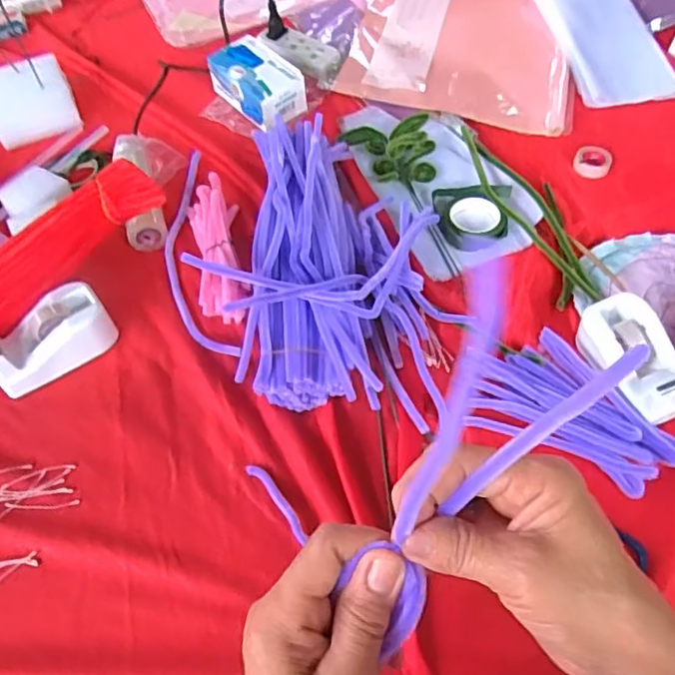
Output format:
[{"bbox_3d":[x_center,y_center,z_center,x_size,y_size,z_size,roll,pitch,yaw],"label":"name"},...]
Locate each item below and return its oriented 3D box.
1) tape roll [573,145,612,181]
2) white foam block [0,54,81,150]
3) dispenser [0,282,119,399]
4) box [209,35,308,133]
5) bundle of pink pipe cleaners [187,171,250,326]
[{"bbox_3d":[0.264,-0.182,0.614,0.036,0.009,0.043,21,61,16],"label":"tape roll"},{"bbox_3d":[-0.344,-0.264,0.658,0.091,0.054,0.072,-23,59,-11],"label":"white foam block"},{"bbox_3d":[-0.239,0.002,0.495,0.097,0.042,0.054,-34,62,-18],"label":"dispenser"},{"bbox_3d":[-0.087,-0.284,0.668,0.070,0.049,0.116,-35,63,-19],"label":"box"},{"bbox_3d":[-0.112,-0.086,0.554,0.044,0.029,0.165,-13,57,-5],"label":"bundle of pink pipe cleaners"}]

